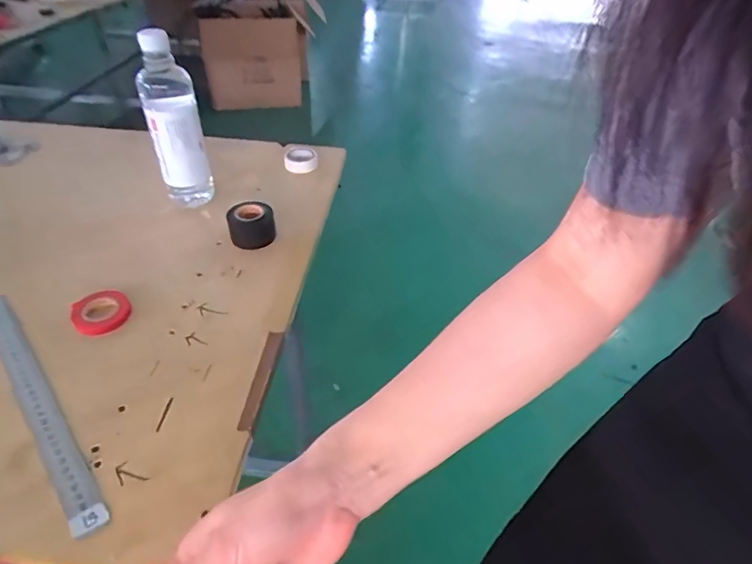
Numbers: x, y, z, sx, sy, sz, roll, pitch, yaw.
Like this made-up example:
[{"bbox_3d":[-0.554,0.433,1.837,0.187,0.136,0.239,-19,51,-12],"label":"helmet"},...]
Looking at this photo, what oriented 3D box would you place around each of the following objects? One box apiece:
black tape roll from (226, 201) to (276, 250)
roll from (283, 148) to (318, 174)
[{"bbox_3d":[-0.166,-0.072,0.646,0.061,0.043,0.059,-6,43,-11],"label":"black tape roll"},{"bbox_3d":[-0.125,-0.204,0.812,0.054,0.023,0.054,2,42,-2],"label":"roll"}]

